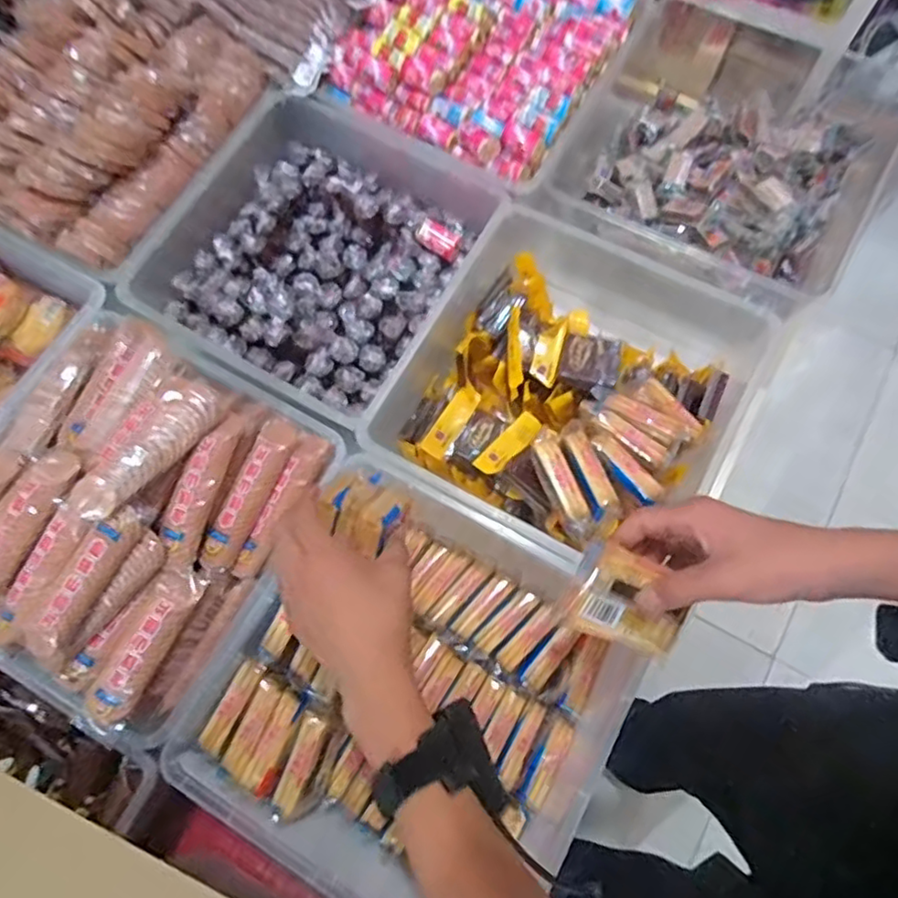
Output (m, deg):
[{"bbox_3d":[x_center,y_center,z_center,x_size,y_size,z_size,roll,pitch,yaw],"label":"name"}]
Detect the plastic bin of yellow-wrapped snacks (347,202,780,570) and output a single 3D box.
[{"bbox_3d":[0.121,-0.063,0.629,0.301,0.146,0.327,28,75,10],"label":"plastic bin of yellow-wrapped snacks"}]

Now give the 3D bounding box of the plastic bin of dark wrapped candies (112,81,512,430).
[{"bbox_3d":[-0.145,-0.203,0.643,0.293,0.085,0.289,29,76,10],"label":"plastic bin of dark wrapped candies"}]

